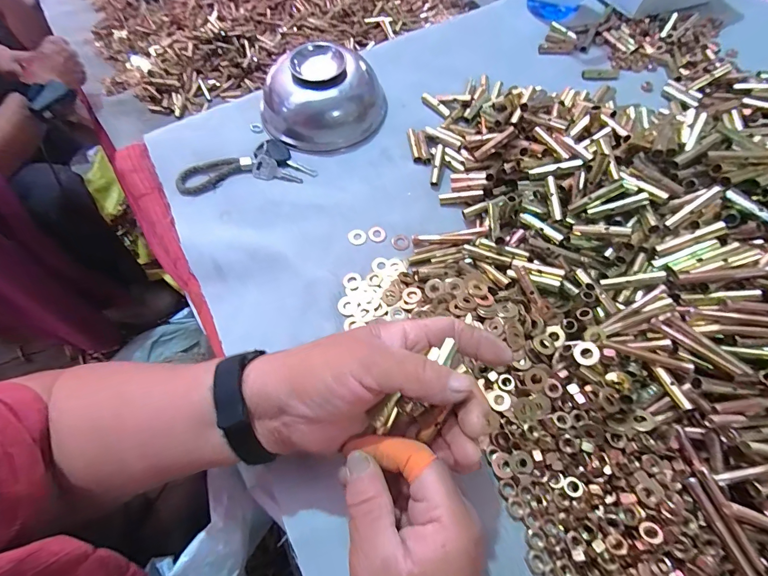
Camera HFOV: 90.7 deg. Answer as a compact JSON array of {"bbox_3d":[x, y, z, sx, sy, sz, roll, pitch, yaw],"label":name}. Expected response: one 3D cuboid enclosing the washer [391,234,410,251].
[{"bbox_3d":[0.016,-0.043,0.365,0.017,0.004,0.016,3,63,2],"label":"washer"}]

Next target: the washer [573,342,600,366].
[{"bbox_3d":[0.147,0.048,0.276,0.017,0.004,0.017,-11,67,27],"label":"washer"}]

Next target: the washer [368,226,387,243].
[{"bbox_3d":[-0.007,-0.052,0.367,0.017,0.004,0.017,0,63,0],"label":"washer"}]

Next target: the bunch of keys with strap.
[{"bbox_3d":[-0.143,-0.130,0.394,0.135,0.010,0.060,-6,63,-3],"label":"bunch of keys with strap"}]

